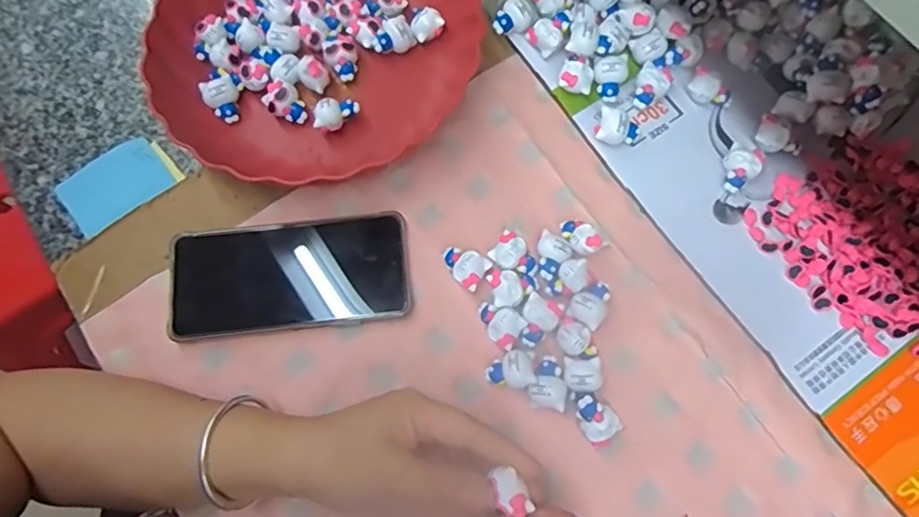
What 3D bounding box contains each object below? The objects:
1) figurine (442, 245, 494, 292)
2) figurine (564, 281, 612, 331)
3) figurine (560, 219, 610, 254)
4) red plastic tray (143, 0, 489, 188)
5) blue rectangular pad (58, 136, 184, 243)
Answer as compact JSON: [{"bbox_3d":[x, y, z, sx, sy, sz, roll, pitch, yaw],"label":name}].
[{"bbox_3d":[0.003,0.006,0.406,0.032,0.018,0.024,36,79,10],"label":"figurine"},{"bbox_3d":[0.092,0.033,0.397,0.025,0.019,0.033,39,79,11],"label":"figurine"},{"bbox_3d":[0.088,-0.015,0.406,0.034,0.019,0.023,34,78,10],"label":"figurine"},{"bbox_3d":[-0.111,-0.174,0.446,0.243,0.045,0.227,-14,75,-3],"label":"red plastic tray"},{"bbox_3d":[-0.262,-0.057,0.435,0.081,0.010,0.056,-42,78,-9],"label":"blue rectangular pad"}]

